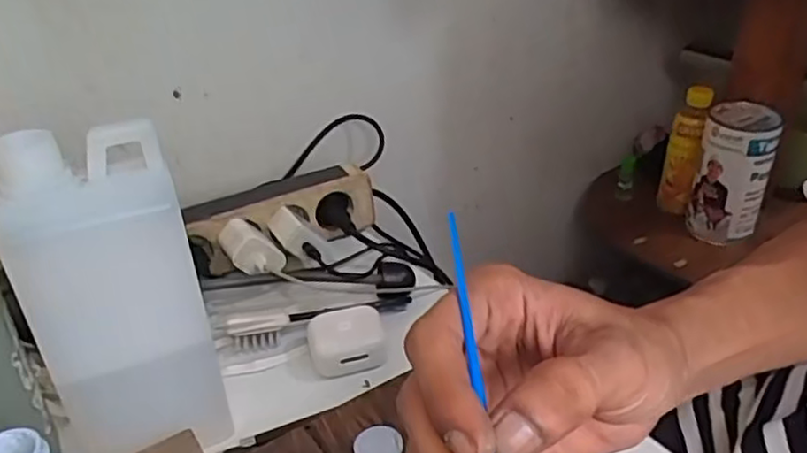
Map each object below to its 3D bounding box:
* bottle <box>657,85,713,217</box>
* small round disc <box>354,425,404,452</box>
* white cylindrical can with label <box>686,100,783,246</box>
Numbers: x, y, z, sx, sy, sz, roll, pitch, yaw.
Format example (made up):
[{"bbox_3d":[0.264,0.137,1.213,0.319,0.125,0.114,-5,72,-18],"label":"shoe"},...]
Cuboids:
[{"bbox_3d":[0.383,-0.101,0.917,0.050,0.174,0.040,16,40,30],"label":"bottle"},{"bbox_3d":[-0.014,0.120,0.369,0.025,0.004,0.026,-3,31,2],"label":"small round disc"},{"bbox_3d":[0.423,-0.068,0.871,0.082,0.159,0.077,-4,34,3],"label":"white cylindrical can with label"}]

